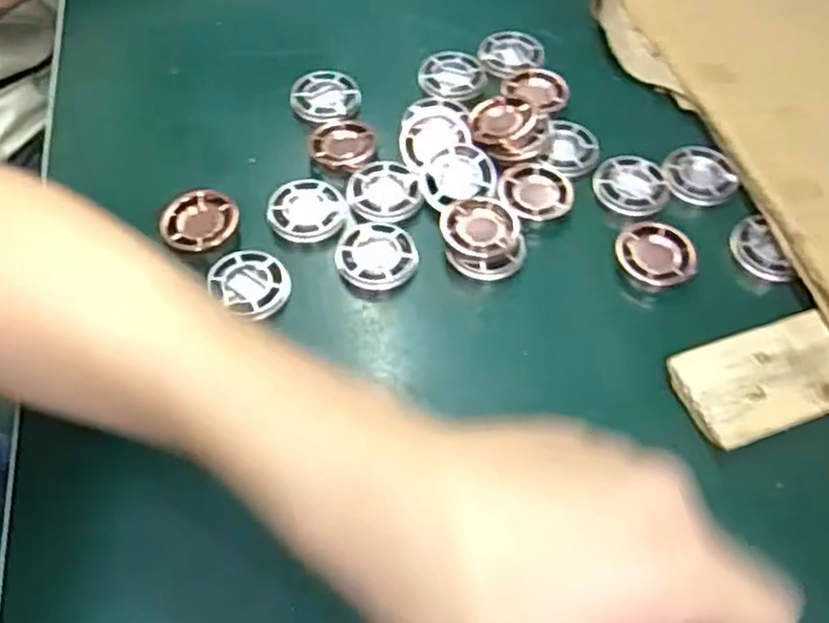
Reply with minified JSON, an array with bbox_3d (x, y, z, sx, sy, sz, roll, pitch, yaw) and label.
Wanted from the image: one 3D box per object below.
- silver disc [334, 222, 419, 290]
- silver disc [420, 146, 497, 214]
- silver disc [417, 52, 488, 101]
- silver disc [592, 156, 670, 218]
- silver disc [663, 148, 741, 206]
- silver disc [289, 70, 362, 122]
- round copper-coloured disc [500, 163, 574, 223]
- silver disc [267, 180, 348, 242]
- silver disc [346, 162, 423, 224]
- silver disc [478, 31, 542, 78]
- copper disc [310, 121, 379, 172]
[{"bbox_3d":[-0.019,-0.027,0.389,0.041,0.012,0.039,-1,59,1],"label":"silver disc"},{"bbox_3d":[0.023,-0.072,0.406,0.039,0.005,0.034,-20,70,1],"label":"silver disc"},{"bbox_3d":[0.023,-0.142,0.462,0.040,0.005,0.044,2,56,-2],"label":"silver disc"},{"bbox_3d":[0.119,-0.069,0.415,0.040,0.006,0.037,2,56,-2],"label":"silver disc"},{"bbox_3d":[0.157,-0.075,0.419,0.039,0.006,0.035,19,57,10],"label":"silver disc"},{"bbox_3d":[-0.053,-0.128,0.451,0.041,0.005,0.040,2,56,-2],"label":"silver disc"},{"bbox_3d":[0.066,-0.064,0.408,0.038,0.006,0.036,2,56,-2],"label":"round copper-coloured disc"},{"bbox_3d":[-0.056,-0.054,0.402,0.041,0.006,0.038,2,56,-2],"label":"silver disc"},{"bbox_3d":[-0.017,-0.064,0.409,0.039,0.006,0.039,2,56,-2],"label":"silver disc"},{"bbox_3d":[0.060,-0.161,0.476,0.041,0.006,0.036,-20,59,-16],"label":"silver disc"},{"bbox_3d":[-0.039,-0.094,0.426,0.039,0.004,0.035,28,59,15],"label":"copper disc"}]

